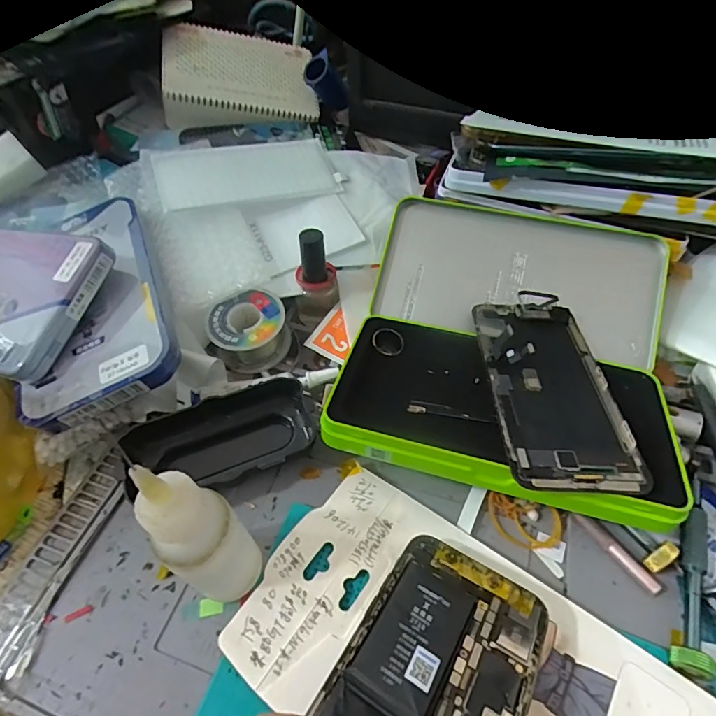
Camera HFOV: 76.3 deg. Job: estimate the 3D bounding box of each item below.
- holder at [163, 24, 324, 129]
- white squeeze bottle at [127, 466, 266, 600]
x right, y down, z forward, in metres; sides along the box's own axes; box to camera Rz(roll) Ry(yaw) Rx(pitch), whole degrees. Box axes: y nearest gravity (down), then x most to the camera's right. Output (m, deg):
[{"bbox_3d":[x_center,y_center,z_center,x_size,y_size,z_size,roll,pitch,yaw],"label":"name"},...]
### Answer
[{"bbox_3d":[-0.114,-0.269,0.443,0.139,0.029,0.099,-5,74,-19],"label":"holder"},{"bbox_3d":[-0.067,0.082,0.201,0.030,0.108,0.026,-20,54,-15],"label":"white squeeze bottle"}]

